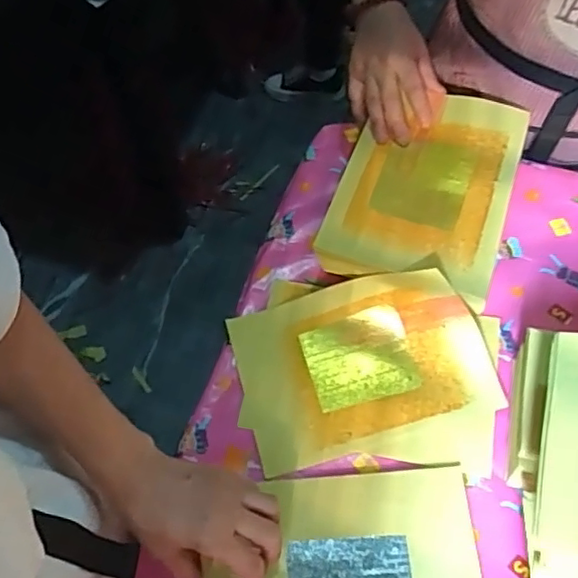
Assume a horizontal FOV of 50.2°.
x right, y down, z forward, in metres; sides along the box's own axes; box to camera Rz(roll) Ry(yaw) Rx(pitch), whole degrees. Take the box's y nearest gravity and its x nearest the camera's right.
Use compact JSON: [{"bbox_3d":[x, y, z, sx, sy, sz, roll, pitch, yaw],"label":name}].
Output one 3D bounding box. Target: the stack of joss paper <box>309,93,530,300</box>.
[{"bbox_3d":[0.134,-0.106,0.610,0.160,0.033,0.220,16,63,12],"label":"stack of joss paper"}]

